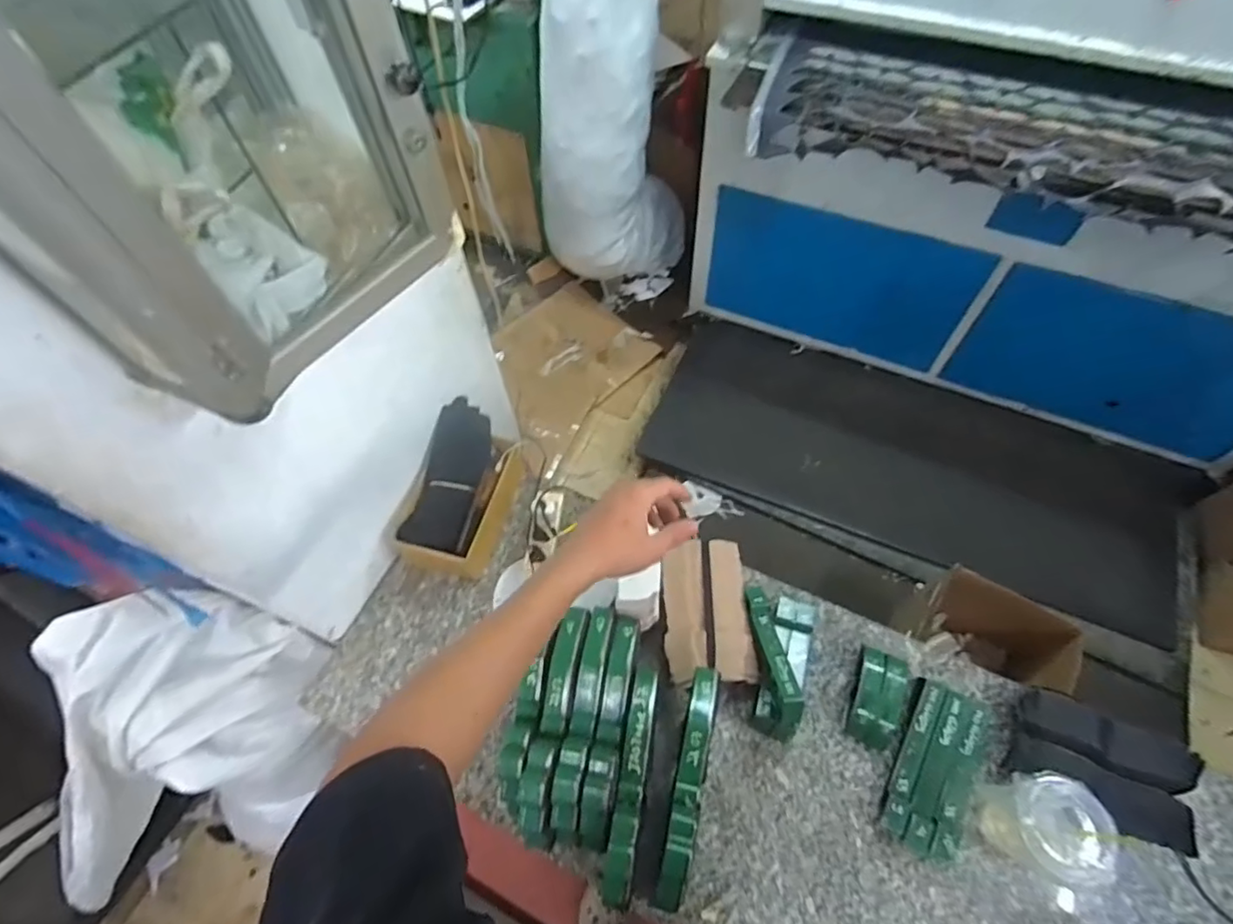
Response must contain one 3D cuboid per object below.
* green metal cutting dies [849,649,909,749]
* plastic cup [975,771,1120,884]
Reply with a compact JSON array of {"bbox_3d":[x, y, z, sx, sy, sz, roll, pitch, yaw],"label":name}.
[{"bbox_3d":[0.415,0.370,0.940,0.078,0.065,0.144,24,64,15],"label":"green metal cutting dies"},{"bbox_3d":[0.571,0.495,0.807,0.107,0.162,0.113,-1,60,1],"label":"plastic cup"}]

